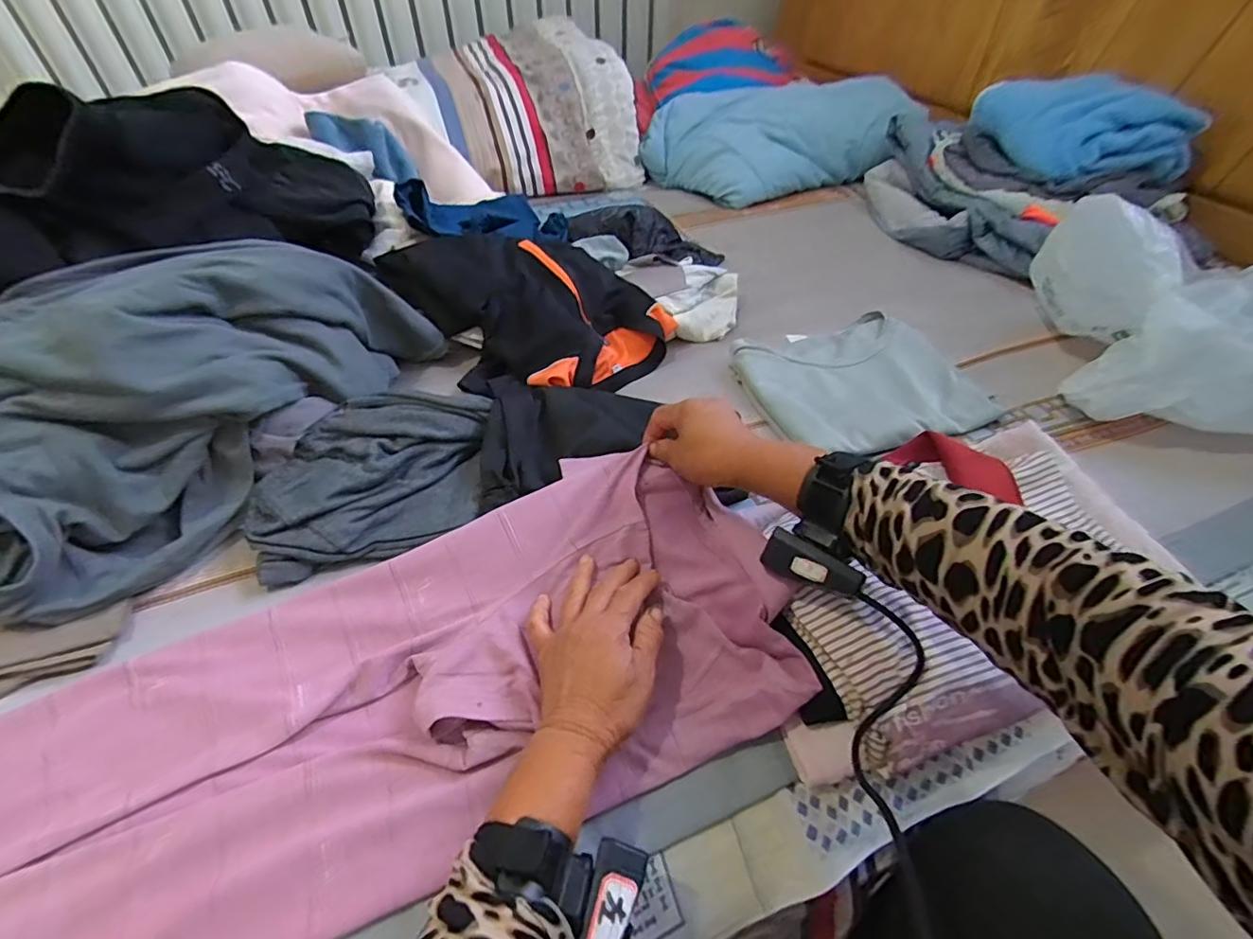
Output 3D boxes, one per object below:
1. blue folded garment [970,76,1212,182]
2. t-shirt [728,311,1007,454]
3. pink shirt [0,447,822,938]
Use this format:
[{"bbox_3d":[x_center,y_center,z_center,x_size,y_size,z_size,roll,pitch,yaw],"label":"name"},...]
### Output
[{"bbox_3d":[0.661,-0.516,0.838,0.113,0.111,0.320,-9,47,-8],"label":"blue folded garment"},{"bbox_3d":[0.279,-0.105,0.680,0.249,0.023,0.214,-14,48,-13],"label":"t-shirt"},{"bbox_3d":[-0.202,0.177,0.399,0.659,0.069,0.255,-21,50,-15],"label":"pink shirt"}]

